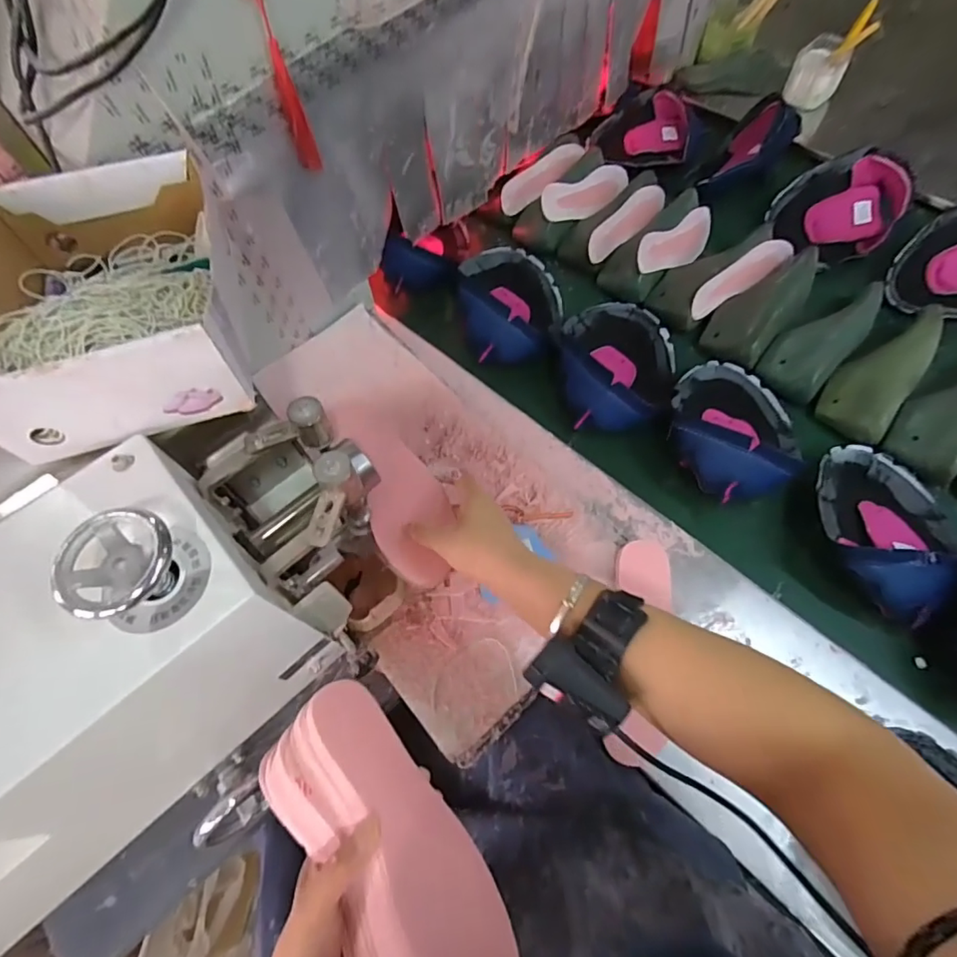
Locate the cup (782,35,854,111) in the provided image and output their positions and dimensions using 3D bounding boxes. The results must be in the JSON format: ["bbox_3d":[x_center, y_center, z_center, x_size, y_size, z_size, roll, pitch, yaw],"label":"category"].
[{"bbox_3d":[0.650,-0.780,1.017,0.091,0.089,0.090,0,64,1],"label":"cup"}]

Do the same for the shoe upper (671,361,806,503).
[{"bbox_3d":[0.334,-0.072,0.680,0.166,0.086,0.208,28,67,14],"label":"shoe upper"}]

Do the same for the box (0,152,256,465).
[{"bbox_3d":[-0.300,-0.153,0.429,0.183,0.084,0.245,-18,65,-8],"label":"box"}]

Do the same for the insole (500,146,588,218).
[{"bbox_3d":[0.108,-0.530,0.927,0.174,0.010,0.050,-41,89,-1],"label":"insole"}]

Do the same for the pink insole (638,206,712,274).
[{"bbox_3d":[0.315,-0.369,0.836,0.012,0.070,0.211,13,40,45],"label":"pink insole"}]

